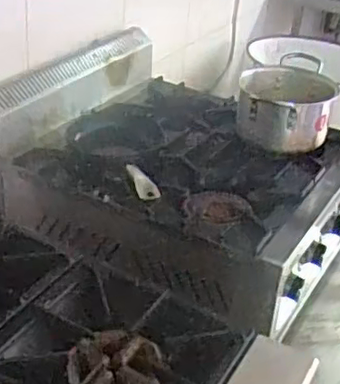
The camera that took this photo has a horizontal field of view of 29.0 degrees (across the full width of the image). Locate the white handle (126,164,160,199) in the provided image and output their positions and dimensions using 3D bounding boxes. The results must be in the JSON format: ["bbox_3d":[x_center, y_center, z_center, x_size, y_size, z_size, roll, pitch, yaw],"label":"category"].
[{"bbox_3d":[-0.050,-0.025,1.202,0.036,0.025,0.137,-4,33,-16],"label":"white handle"}]

